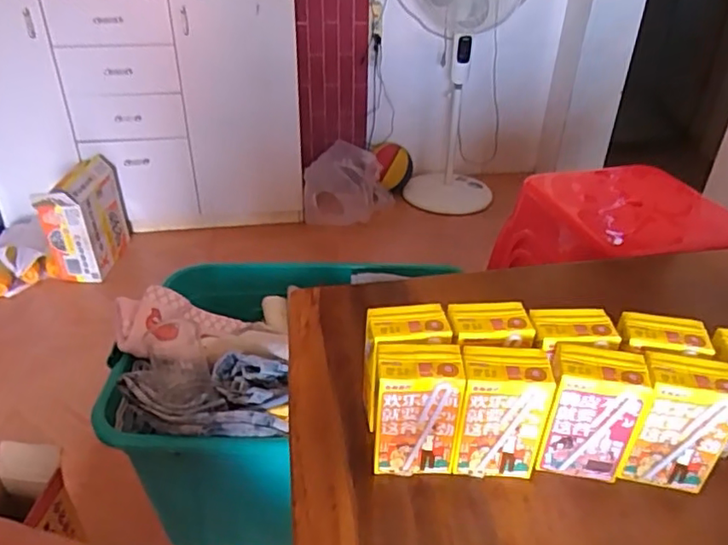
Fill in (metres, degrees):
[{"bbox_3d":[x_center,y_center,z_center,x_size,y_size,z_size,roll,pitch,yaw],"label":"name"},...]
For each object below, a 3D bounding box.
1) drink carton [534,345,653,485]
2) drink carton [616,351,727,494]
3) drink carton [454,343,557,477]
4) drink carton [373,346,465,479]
[{"bbox_3d":[0.174,0.112,0.454,0.067,0.102,0.043,7,32,5],"label":"drink carton"},{"bbox_3d":[0.239,0.119,0.449,0.063,0.105,0.041,7,32,6],"label":"drink carton"},{"bbox_3d":[0.103,0.110,0.449,0.063,0.102,0.041,2,32,-3],"label":"drink carton"},{"bbox_3d":[0.040,0.108,0.453,0.063,0.103,0.039,3,32,-2],"label":"drink carton"}]

